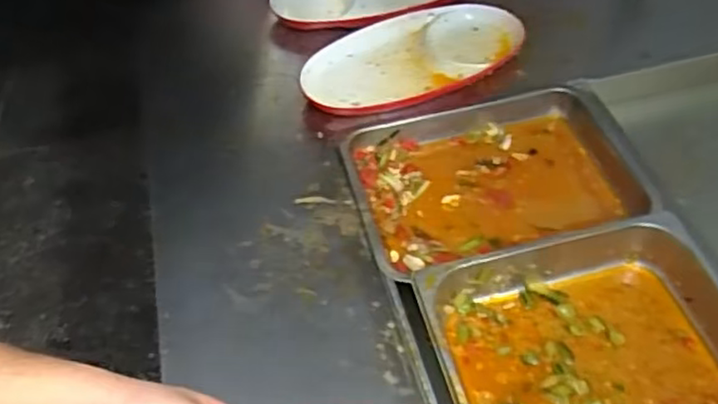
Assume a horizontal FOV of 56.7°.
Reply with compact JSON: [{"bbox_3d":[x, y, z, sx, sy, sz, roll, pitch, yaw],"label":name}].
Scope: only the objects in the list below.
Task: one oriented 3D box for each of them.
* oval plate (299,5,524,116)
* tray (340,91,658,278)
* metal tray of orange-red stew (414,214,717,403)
[{"bbox_3d":[0.078,-0.206,0.962,0.327,0.033,0.174,-22,51,-12],"label":"oval plate"},{"bbox_3d":[0.165,-0.025,0.845,0.336,0.052,0.244,-13,56,-7],"label":"tray"},{"bbox_3d":[0.245,0.154,0.691,0.319,0.069,0.256,-12,56,-6],"label":"metal tray of orange-red stew"}]

